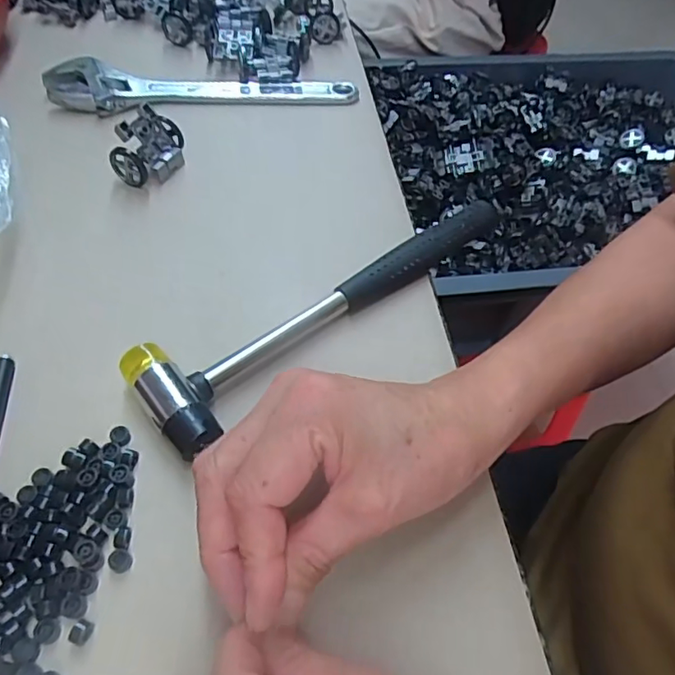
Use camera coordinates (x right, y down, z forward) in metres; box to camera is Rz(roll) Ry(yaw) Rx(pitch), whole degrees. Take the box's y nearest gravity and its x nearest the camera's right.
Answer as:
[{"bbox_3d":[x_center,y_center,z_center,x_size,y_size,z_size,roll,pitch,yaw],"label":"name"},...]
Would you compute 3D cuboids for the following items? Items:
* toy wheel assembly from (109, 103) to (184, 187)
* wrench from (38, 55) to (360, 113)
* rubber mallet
[{"bbox_3d":[-0.129,-0.131,0.386,0.032,0.037,0.047,18,54,10],"label":"toy wheel assembly"},{"bbox_3d":[-0.107,-0.204,0.455,0.238,0.018,0.053,-6,53,-8],"label":"wrench"},{"bbox_3d":[-0.002,-0.029,0.326,0.246,0.022,0.062,-37,63,-27],"label":"rubber mallet"}]

